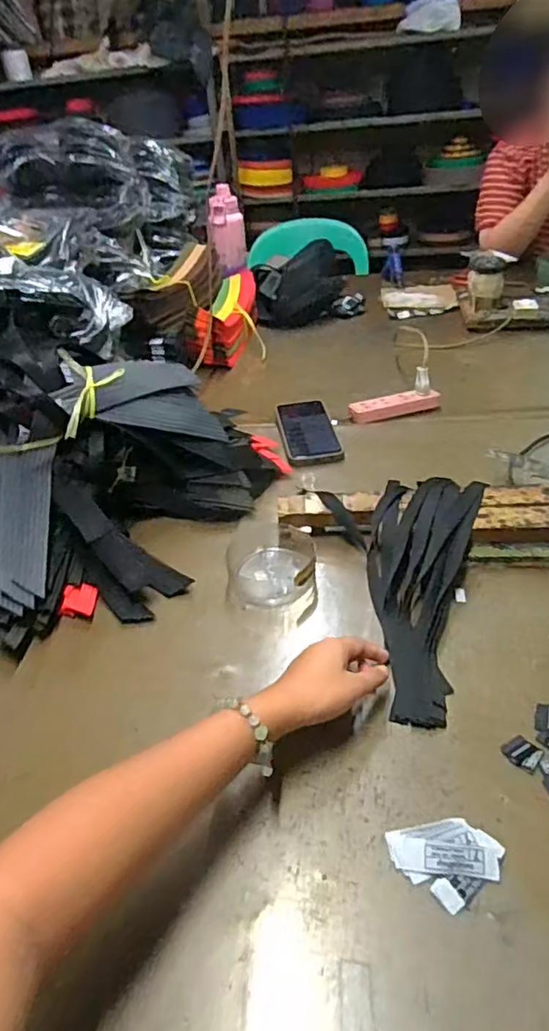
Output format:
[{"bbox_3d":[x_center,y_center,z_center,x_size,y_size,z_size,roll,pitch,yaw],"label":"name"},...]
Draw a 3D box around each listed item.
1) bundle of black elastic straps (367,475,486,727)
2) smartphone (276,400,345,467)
[{"bbox_3d":[0.152,0.075,0.609,0.113,0.028,0.298,5,52,13],"label":"bundle of black elastic straps"},{"bbox_3d":[0.051,-0.134,0.894,0.082,0.015,0.178,-8,38,-3],"label":"smartphone"}]

